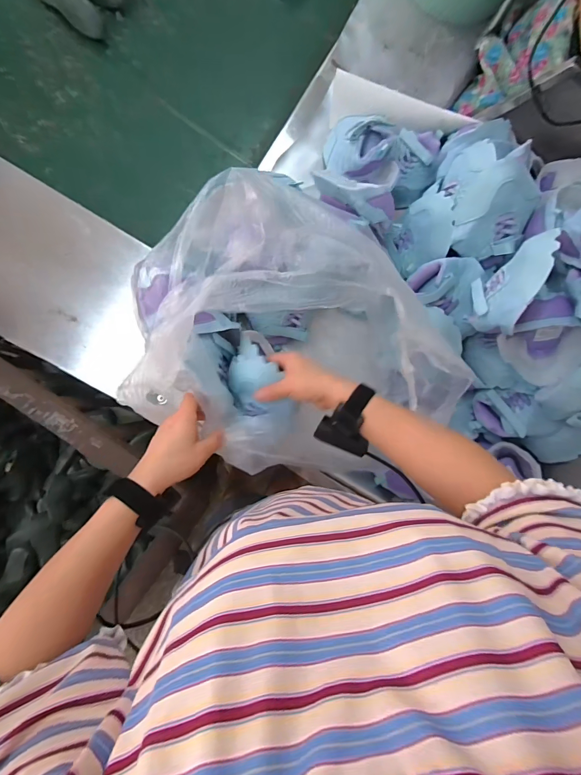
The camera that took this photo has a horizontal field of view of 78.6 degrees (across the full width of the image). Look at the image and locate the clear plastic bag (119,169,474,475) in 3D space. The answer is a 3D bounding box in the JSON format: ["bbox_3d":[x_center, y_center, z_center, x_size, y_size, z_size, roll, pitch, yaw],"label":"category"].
[{"bbox_3d":[0.004,-0.051,0.480,0.411,0.260,0.315,32,84,-7],"label":"clear plastic bag"}]

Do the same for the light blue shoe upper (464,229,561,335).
[{"bbox_3d":[0.281,-0.131,0.461,0.027,0.107,0.112,11,87,-9],"label":"light blue shoe upper"}]

